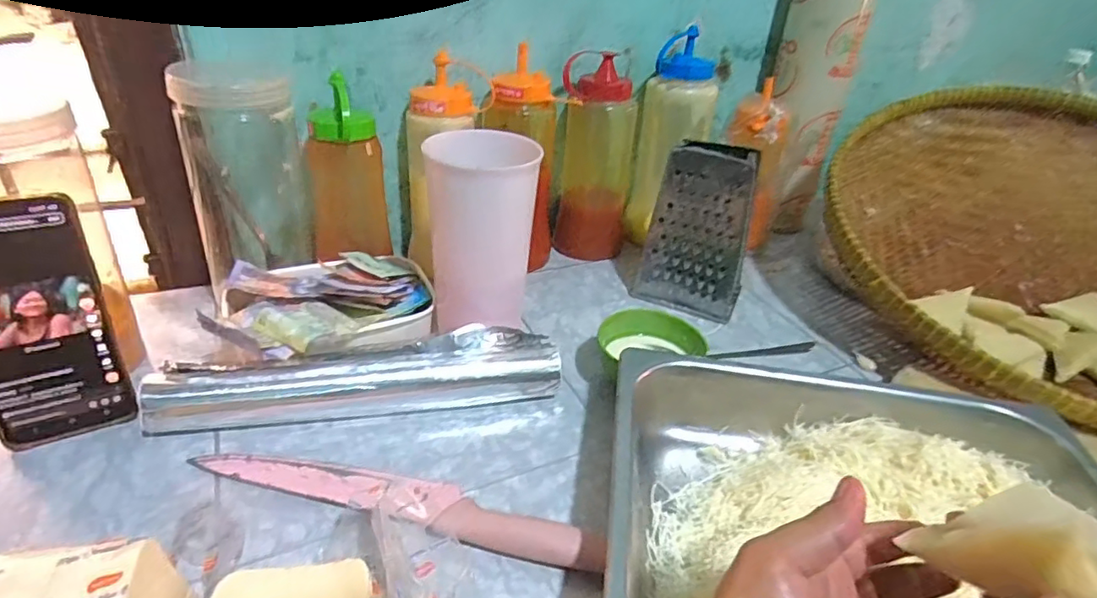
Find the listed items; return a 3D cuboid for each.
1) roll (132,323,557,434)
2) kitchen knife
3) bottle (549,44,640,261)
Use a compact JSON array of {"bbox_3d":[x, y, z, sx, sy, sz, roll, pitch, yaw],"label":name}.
[{"bbox_3d":[-0.137,0.067,0.452,0.294,0.048,0.059,-6,34,-17],"label":"roll"},{"bbox_3d":[-0.097,0.129,0.390,0.273,0.016,0.038,12,33,10],"label":"kitchen knife"},{"bbox_3d":[0.054,-0.156,0.683,0.084,0.207,0.066,11,33,8],"label":"bottle"}]

